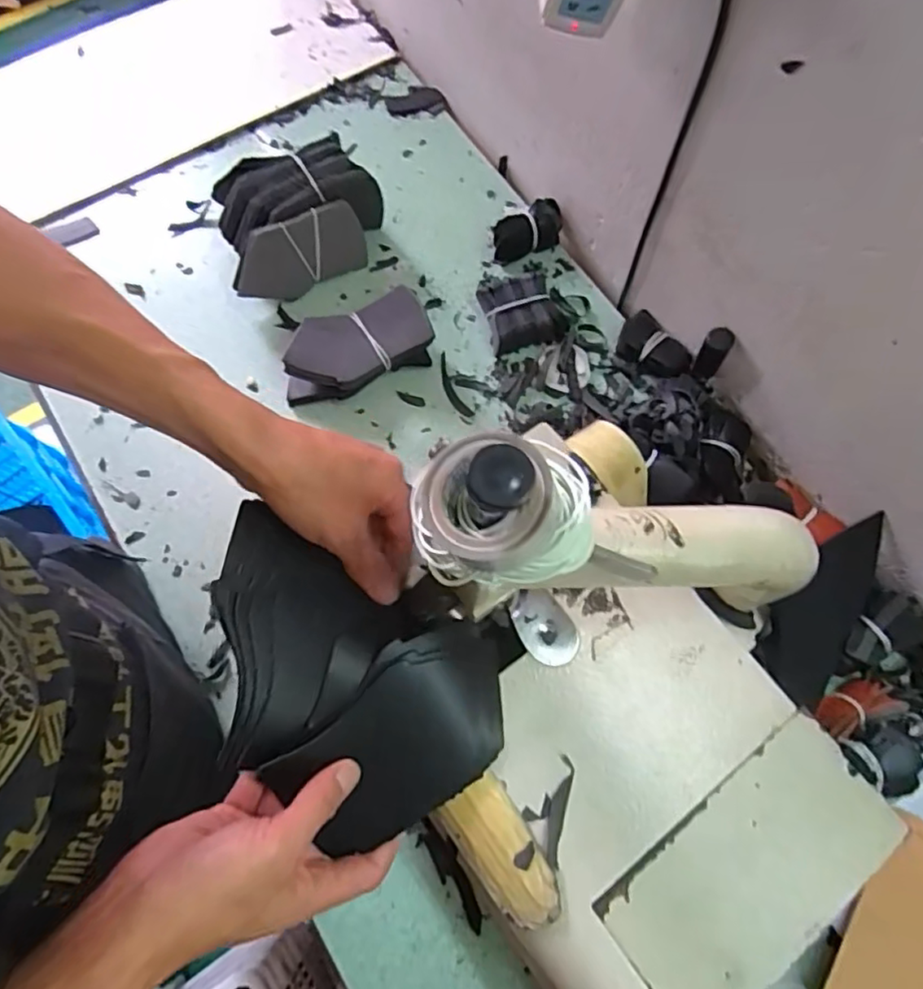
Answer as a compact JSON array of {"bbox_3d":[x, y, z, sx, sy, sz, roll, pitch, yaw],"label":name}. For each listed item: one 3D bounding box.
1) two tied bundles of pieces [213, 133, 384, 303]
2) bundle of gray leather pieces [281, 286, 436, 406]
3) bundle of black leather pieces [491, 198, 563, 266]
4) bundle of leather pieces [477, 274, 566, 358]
[{"bbox_3d":[-0.164,-0.282,0.631,0.166,0.084,0.115,-22,74,-7],"label":"two tied bundles of pieces"},{"bbox_3d":[-0.104,-0.143,0.606,0.148,0.048,0.093,-17,73,-5],"label":"bundle of gray leather pieces"},{"bbox_3d":[0.070,-0.284,0.665,0.082,0.037,0.051,-17,73,-5],"label":"bundle of black leather pieces"},{"bbox_3d":[0.064,-0.184,0.630,0.076,0.033,0.073,-19,73,-6],"label":"bundle of leather pieces"}]

